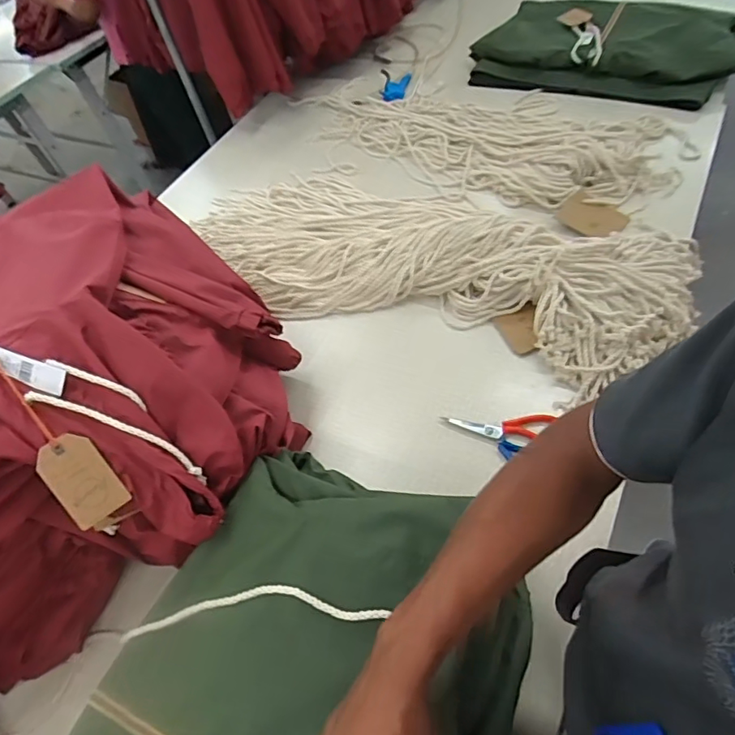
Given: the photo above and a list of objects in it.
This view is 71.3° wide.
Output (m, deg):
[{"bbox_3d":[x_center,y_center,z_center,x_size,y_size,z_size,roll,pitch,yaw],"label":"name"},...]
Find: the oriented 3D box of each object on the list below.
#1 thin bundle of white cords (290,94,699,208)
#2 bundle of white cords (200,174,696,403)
[{"bbox_3d":[0.247,-0.581,1.219,0.405,0.062,0.920,-41,56,-20],"label":"thin bundle of white cords"},{"bbox_3d":[0.072,-0.231,0.969,0.928,0.127,0.388,21,61,25],"label":"bundle of white cords"}]

